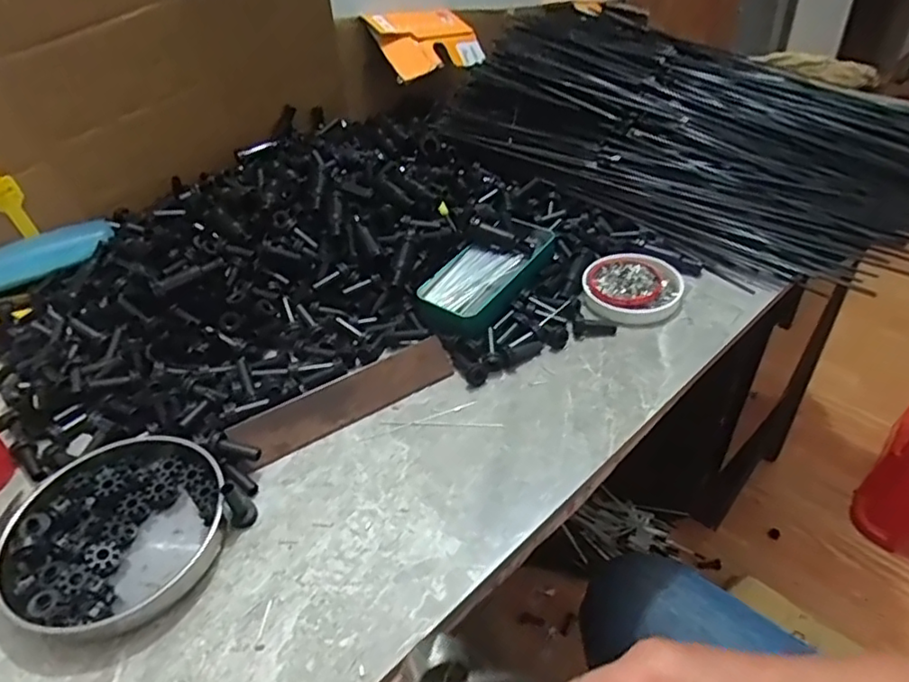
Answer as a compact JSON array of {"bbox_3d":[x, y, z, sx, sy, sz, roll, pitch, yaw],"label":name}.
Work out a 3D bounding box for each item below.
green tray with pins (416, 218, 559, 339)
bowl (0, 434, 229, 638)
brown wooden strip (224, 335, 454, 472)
[{"bbox_3d":[0.031,-0.064,0.584,0.077,0.024,0.163,22,48,28],"label":"green tray with pins"},{"bbox_3d":[-0.223,0.124,0.415,0.124,0.026,0.133,-3,41,3],"label":"bowl"},{"bbox_3d":[-0.083,0.045,0.490,0.177,0.035,0.014,-25,2,-19],"label":"brown wooden strip"}]

